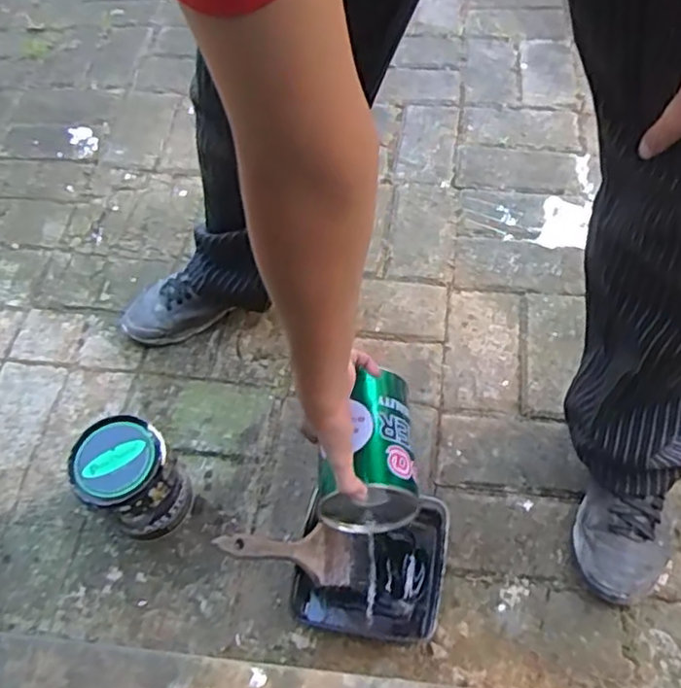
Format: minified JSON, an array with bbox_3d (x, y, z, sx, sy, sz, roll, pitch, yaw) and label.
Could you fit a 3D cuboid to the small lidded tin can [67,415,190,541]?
[{"bbox_3d":[-0.243,0.164,0.791,0.101,0.137,0.101,-1,59,2],"label":"small lidded tin can"}]

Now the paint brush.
[{"bbox_3d":[-0.059,0.226,0.733,0.150,0.019,0.064,13,53,-21],"label":"paint brush"}]

